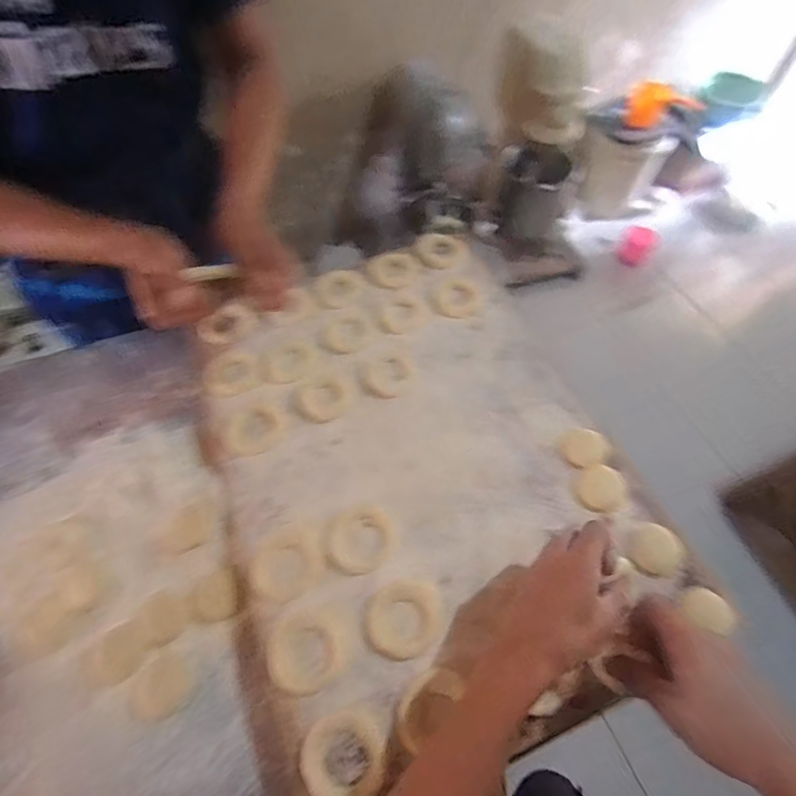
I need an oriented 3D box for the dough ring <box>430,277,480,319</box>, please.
[{"bbox_3d":[0.077,-0.139,0.647,0.061,0.009,0.070,-11,59,-6],"label":"dough ring"}]

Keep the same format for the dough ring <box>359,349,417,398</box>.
[{"bbox_3d":[-0.012,-0.032,0.578,0.066,0.008,0.072,0,58,0],"label":"dough ring"}]

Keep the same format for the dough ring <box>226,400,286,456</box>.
[{"bbox_3d":[-0.164,0.034,0.541,0.065,0.006,0.065,0,58,0],"label":"dough ring"}]

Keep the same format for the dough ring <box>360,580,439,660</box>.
[{"bbox_3d":[0.005,0.206,0.436,0.071,0.008,0.063,-23,61,-14],"label":"dough ring"}]

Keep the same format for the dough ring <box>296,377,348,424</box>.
[{"bbox_3d":[-0.091,0.003,0.561,0.061,0.011,0.061,0,58,0],"label":"dough ring"}]

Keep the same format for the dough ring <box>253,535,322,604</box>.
[{"bbox_3d":[-0.108,0.168,0.459,0.065,0.006,0.057,-24,61,-14],"label":"dough ring"}]

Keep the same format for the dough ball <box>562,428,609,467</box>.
[{"bbox_3d":[0.209,0.055,0.520,0.045,0.008,0.043,0,58,0],"label":"dough ball"}]

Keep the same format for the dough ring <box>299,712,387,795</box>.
[{"bbox_3d":[-0.043,0.294,0.380,0.065,0.011,0.065,0,58,0],"label":"dough ring"}]

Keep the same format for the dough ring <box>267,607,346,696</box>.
[{"bbox_3d":[-0.083,0.228,0.422,0.068,0.008,0.066,0,58,0],"label":"dough ring"}]

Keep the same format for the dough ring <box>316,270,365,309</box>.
[{"bbox_3d":[-0.081,-0.155,0.656,0.068,0.015,0.074,0,58,0],"label":"dough ring"}]

